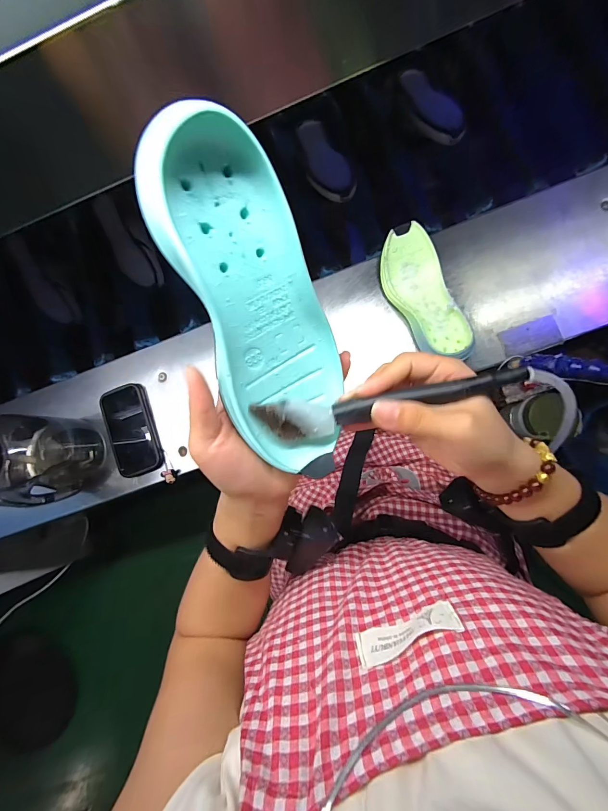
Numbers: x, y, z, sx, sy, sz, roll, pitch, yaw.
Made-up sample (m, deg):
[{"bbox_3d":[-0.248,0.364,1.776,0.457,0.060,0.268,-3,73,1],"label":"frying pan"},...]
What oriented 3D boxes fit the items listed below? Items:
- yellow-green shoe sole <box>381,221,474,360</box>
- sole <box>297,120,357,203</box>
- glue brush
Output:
[{"bbox_3d":[0.184,-0.169,0.545,0.091,0.046,0.222,-21,87,6],"label":"yellow-green shoe sole"},{"bbox_3d":[0.031,-0.438,0.605,0.070,0.027,0.194,-20,71,6],"label":"sole"},{"bbox_3d":[0.054,0.000,0.222,0.168,0.026,0.027,-10,88,6],"label":"glue brush"}]

